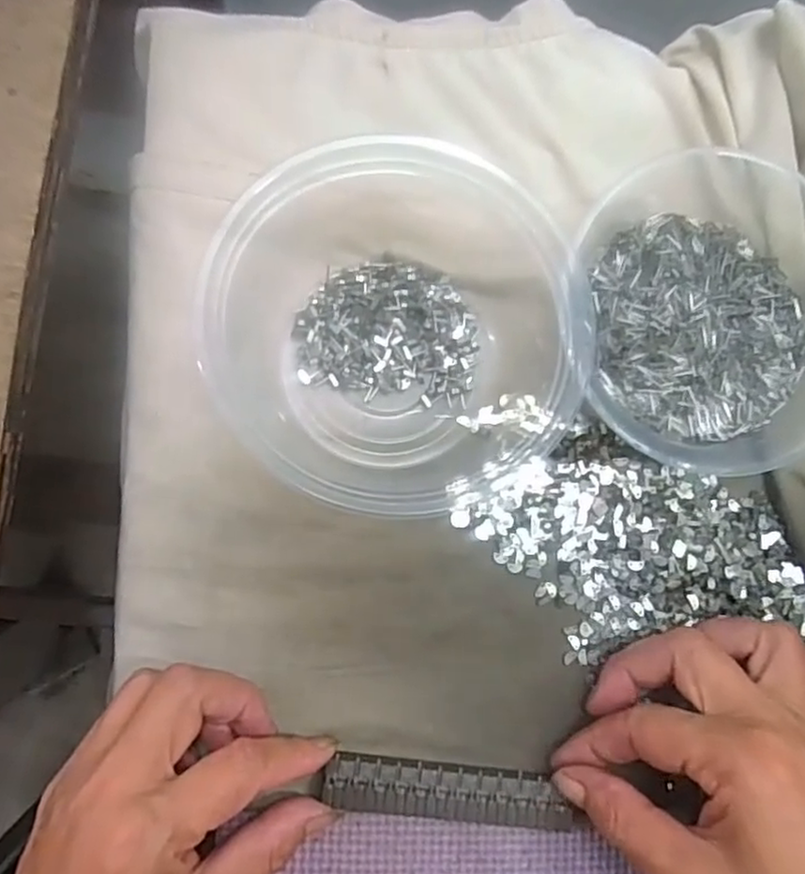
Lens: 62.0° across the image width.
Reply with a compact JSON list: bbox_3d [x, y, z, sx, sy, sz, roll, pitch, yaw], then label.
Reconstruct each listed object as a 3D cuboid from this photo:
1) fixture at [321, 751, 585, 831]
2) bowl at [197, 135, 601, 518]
[{"bbox_3d":[0.019,0.137,0.258,0.097,0.004,0.021,10,84,-5],"label":"fixture"},{"bbox_3d":[-0.001,-0.040,0.258,0.136,0.051,0.146,1,84,-6],"label":"bowl"}]

